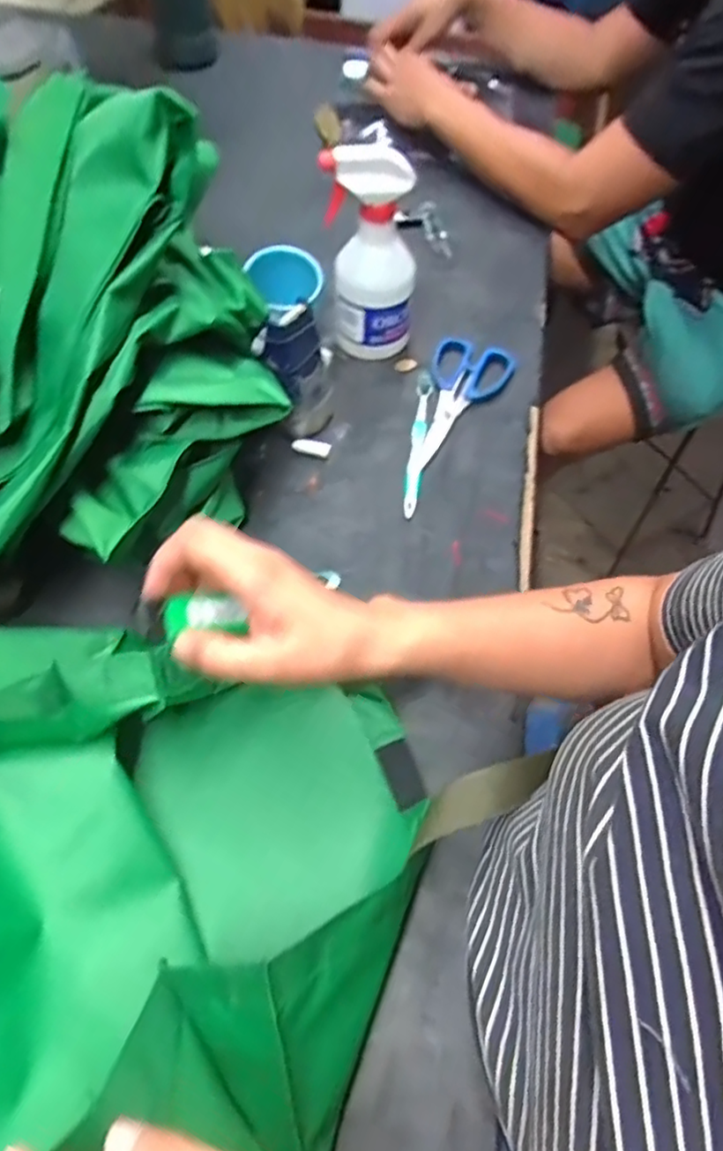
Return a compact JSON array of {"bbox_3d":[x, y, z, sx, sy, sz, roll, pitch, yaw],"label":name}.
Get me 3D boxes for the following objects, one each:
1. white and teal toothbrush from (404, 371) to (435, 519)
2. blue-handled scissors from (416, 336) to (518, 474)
[{"bbox_3d":[0.055,-0.132,0.597,0.017,0.012,0.178,9,60,4],"label":"white and teal toothbrush"},{"bbox_3d":[0.087,-0.178,0.619,0.085,0.012,0.190,25,62,13],"label":"blue-handled scissors"}]

